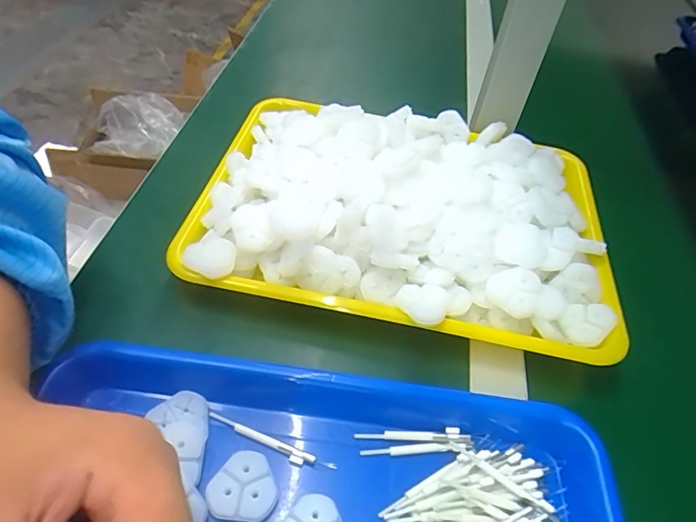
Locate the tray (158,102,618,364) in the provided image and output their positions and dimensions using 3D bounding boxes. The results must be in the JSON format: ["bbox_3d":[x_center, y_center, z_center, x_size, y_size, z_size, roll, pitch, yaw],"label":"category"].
[{"bbox_3d":[0.050,-0.051,0.392,0.333,0.052,0.226,9,49,6],"label":"tray"}]

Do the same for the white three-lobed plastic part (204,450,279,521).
[{"bbox_3d":[-0.057,0.128,0.268,0.035,0.009,0.037,1,49,-1],"label":"white three-lobed plastic part"}]

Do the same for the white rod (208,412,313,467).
[{"bbox_3d":[-0.052,0.108,0.290,0.069,0.007,0.008,18,51,13],"label":"white rod"}]

